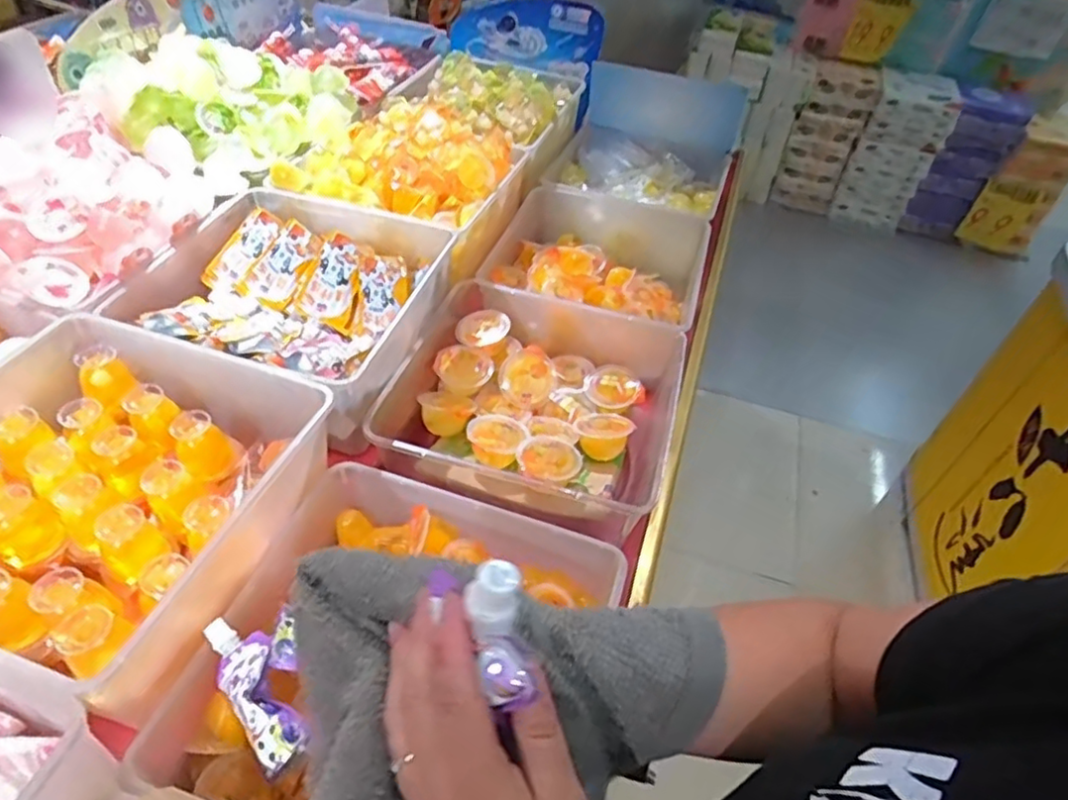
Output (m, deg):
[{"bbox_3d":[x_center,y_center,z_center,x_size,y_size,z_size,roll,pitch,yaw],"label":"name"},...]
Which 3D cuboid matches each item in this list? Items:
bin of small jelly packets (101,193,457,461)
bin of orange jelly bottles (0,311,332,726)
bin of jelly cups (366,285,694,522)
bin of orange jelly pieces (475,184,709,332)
[{"bbox_3d":[-0.273,-0.118,0.753,0.287,0.105,0.304,15,46,8],"label":"bin of small jelly packets"},{"bbox_3d":[-0.375,0.074,0.549,0.304,0.100,0.291,17,46,10],"label":"bin of orange jelly bottles"},{"bbox_3d":[0.000,0.013,0.772,0.296,0.129,0.311,15,46,8],"label":"bin of jelly cups"},{"bbox_3d":[0.087,-0.195,0.977,0.316,0.113,0.313,17,46,10],"label":"bin of orange jelly pieces"}]

